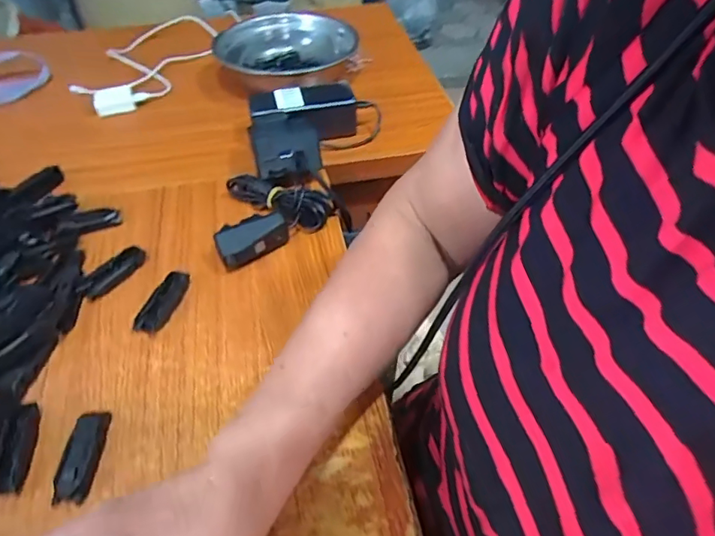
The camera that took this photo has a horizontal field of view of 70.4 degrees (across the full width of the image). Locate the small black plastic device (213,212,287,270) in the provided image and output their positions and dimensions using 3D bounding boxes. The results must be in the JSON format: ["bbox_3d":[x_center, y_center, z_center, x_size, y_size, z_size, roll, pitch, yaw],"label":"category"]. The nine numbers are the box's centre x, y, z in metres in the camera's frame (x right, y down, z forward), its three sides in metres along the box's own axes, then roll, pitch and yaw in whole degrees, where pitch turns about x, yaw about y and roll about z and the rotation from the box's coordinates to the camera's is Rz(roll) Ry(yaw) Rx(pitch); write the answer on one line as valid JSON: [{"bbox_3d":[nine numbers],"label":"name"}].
[{"bbox_3d":[-0.102,-0.027,0.489,0.070,0.034,0.030,-31,54,-27],"label":"small black plastic device"}]

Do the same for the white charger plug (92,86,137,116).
[{"bbox_3d":[-0.327,-0.225,0.682,0.051,0.035,0.017,-27,52,-24],"label":"white charger plug"}]

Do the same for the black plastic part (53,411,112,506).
[{"bbox_3d":[-0.194,0.130,0.358,0.022,0.011,0.063,2,46,0],"label":"black plastic part"}]

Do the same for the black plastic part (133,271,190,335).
[{"bbox_3d":[-0.172,0.029,0.453,0.022,0.013,0.064,14,47,12],"label":"black plastic part"}]

